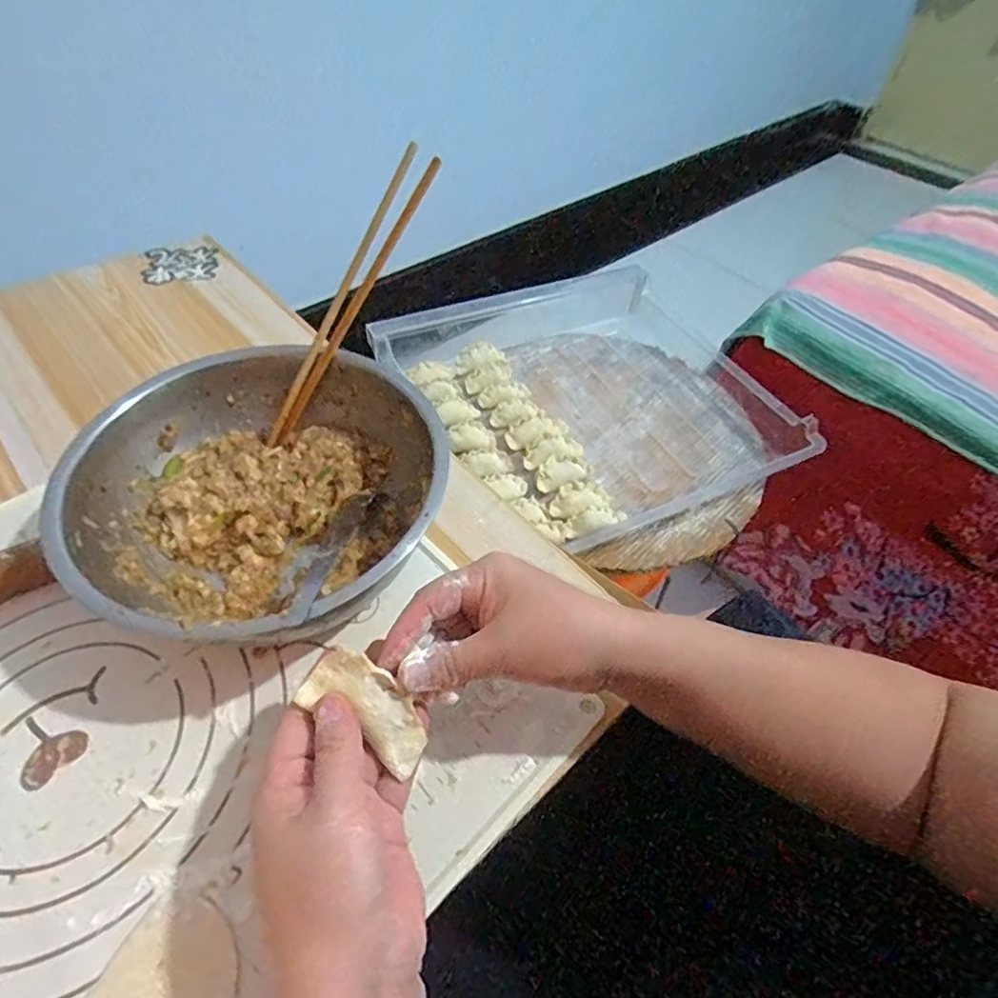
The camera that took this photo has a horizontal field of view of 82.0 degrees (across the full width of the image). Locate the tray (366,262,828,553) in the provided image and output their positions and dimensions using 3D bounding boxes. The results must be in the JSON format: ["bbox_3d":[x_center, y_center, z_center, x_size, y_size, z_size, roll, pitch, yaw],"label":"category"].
[{"bbox_3d":[0.097,-0.123,0.656,0.363,0.055,0.425,-23,56,-22],"label":"tray"}]

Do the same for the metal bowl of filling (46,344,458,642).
[{"bbox_3d":[-0.152,0.001,0.384,0.217,0.085,0.217,-30,59,-26],"label":"metal bowl of filling"}]

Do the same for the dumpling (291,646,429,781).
[{"bbox_3d":[-0.062,0.102,0.279,0.068,0.015,0.029,43,56,-1],"label":"dumpling"}]

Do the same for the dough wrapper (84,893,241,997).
[{"bbox_3d":[-0.147,0.221,0.259,0.063,0.004,0.058,29,54,18],"label":"dough wrapper"}]

